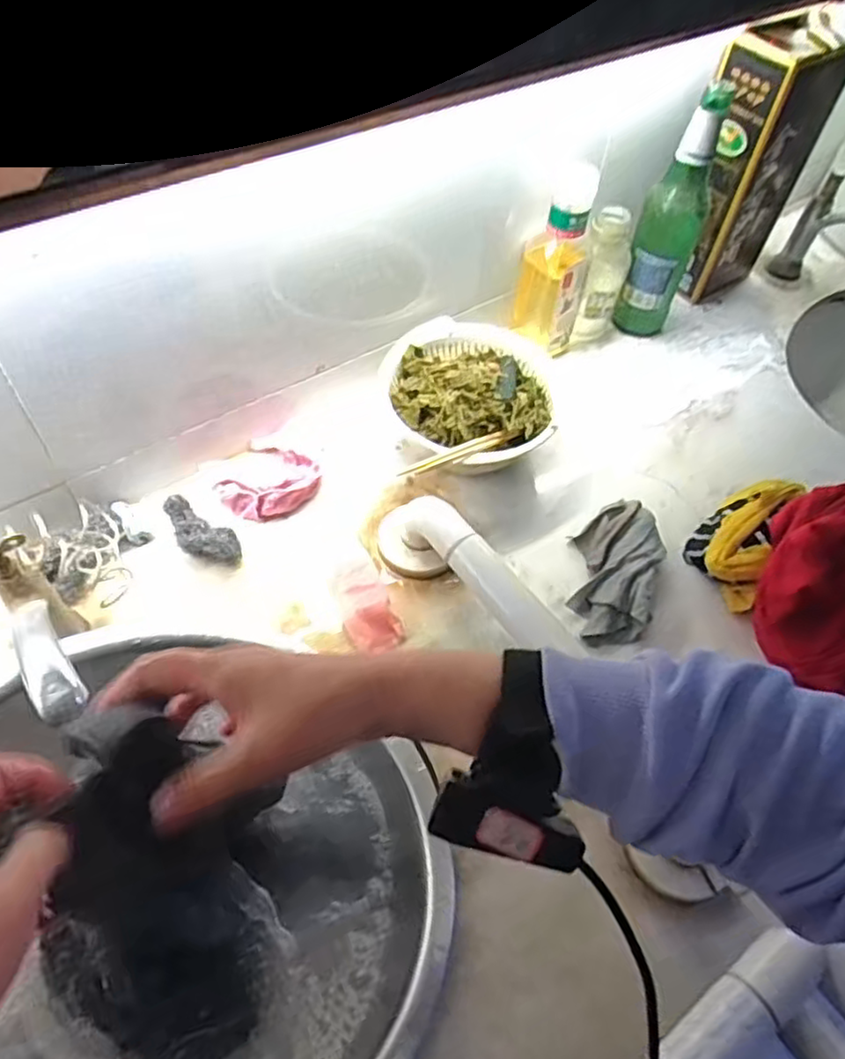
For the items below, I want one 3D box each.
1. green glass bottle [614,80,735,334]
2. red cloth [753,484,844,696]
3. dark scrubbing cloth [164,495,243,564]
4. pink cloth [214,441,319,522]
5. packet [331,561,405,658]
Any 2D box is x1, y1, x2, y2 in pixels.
[{"bbox_3d":[0.268,-0.326,0.756,0.064,0.261,0.057,25,57,13],"label":"green glass bottle"},{"bbox_3d":[0.337,0.047,0.552,0.138,0.097,0.136,34,59,18],"label":"red cloth"},{"bbox_3d":[-0.192,0.001,0.612,0.044,0.038,0.082,-26,61,-21],"label":"dark scrubbing cloth"},{"bbox_3d":[-0.144,-0.048,0.656,0.085,0.026,0.082,25,57,12],"label":"pink cloth"},{"bbox_3d":[-0.049,0.064,0.595,0.044,0.020,0.085,-19,59,-17],"label":"packet"}]

